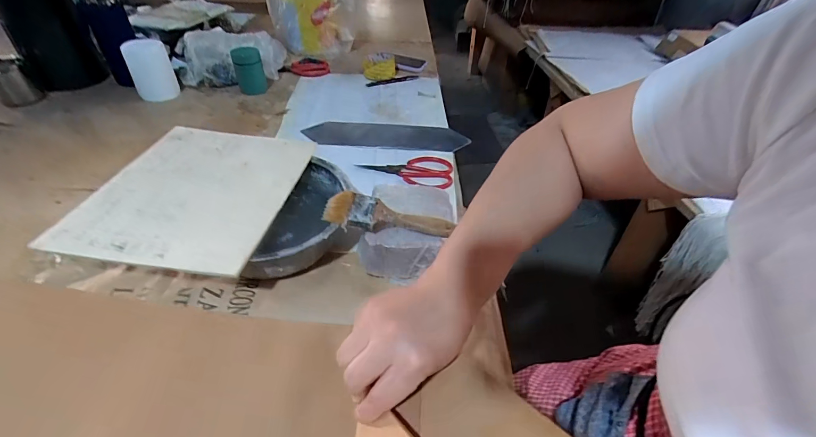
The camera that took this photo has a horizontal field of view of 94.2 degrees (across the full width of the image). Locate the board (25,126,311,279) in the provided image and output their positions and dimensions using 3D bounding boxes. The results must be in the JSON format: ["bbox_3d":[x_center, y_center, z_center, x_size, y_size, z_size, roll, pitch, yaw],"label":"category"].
[{"bbox_3d":[-0.275,-0.042,0.506,0.229,0.014,0.271,8,41,3],"label":"board"}]

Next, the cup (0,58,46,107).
[{"bbox_3d":[-0.846,-0.295,0.806,0.076,0.088,0.080,34,49,30],"label":"cup"}]

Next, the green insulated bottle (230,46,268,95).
[{"bbox_3d":[-0.376,-0.352,0.902,0.066,0.092,0.051,-11,45,-16],"label":"green insulated bottle"}]

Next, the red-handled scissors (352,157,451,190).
[{"bbox_3d":[-0.005,-0.086,0.693,0.168,0.018,0.089,7,43,3],"label":"red-handled scissors"}]

